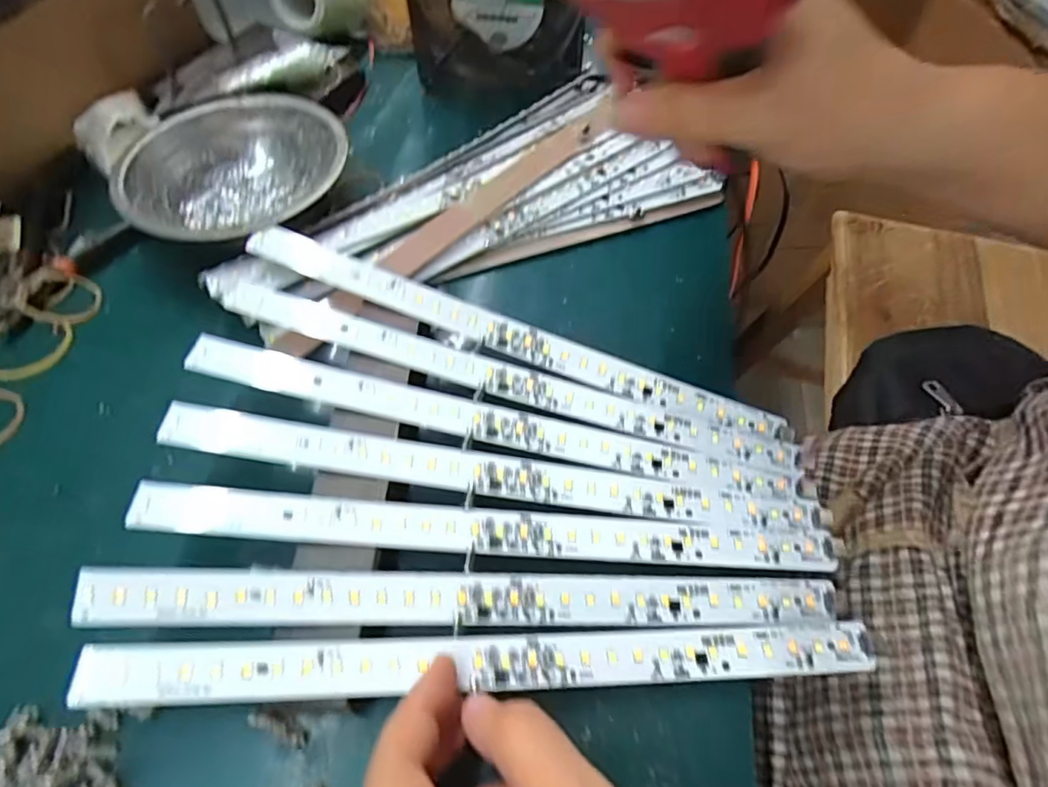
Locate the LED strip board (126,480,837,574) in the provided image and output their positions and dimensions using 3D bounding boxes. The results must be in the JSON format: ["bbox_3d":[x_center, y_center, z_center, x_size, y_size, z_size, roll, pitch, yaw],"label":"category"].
[{"bbox_3d":[-0.013,0.055,0.244,0.281,0.004,0.020,5,56,-3],"label":"LED strip board"}]

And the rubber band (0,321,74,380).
[{"bbox_3d":[-0.265,-0.023,0.312,0.045,0.006,0.034,-3,59,-2],"label":"rubber band"}]

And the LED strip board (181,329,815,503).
[{"bbox_3d":[-0.013,0.013,0.270,0.281,0.004,0.020,13,59,2],"label":"LED strip board"}]

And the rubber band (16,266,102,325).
[{"bbox_3d":[-0.257,-0.054,0.326,0.042,0.009,0.031,5,59,3],"label":"rubber band"}]

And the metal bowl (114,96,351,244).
[{"bbox_3d":[-0.168,-0.126,0.355,0.127,0.038,0.129,-10,59,-6],"label":"metal bowl"}]

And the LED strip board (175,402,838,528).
[{"bbox_3d":[-0.013,0.034,0.255,0.275,0.006,0.020,9,61,-1],"label":"LED strip board"}]

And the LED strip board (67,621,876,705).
[{"bbox_3d":[-0.009,0.096,0.216,0.278,0.008,0.017,1,58,-6],"label":"LED strip board"}]

